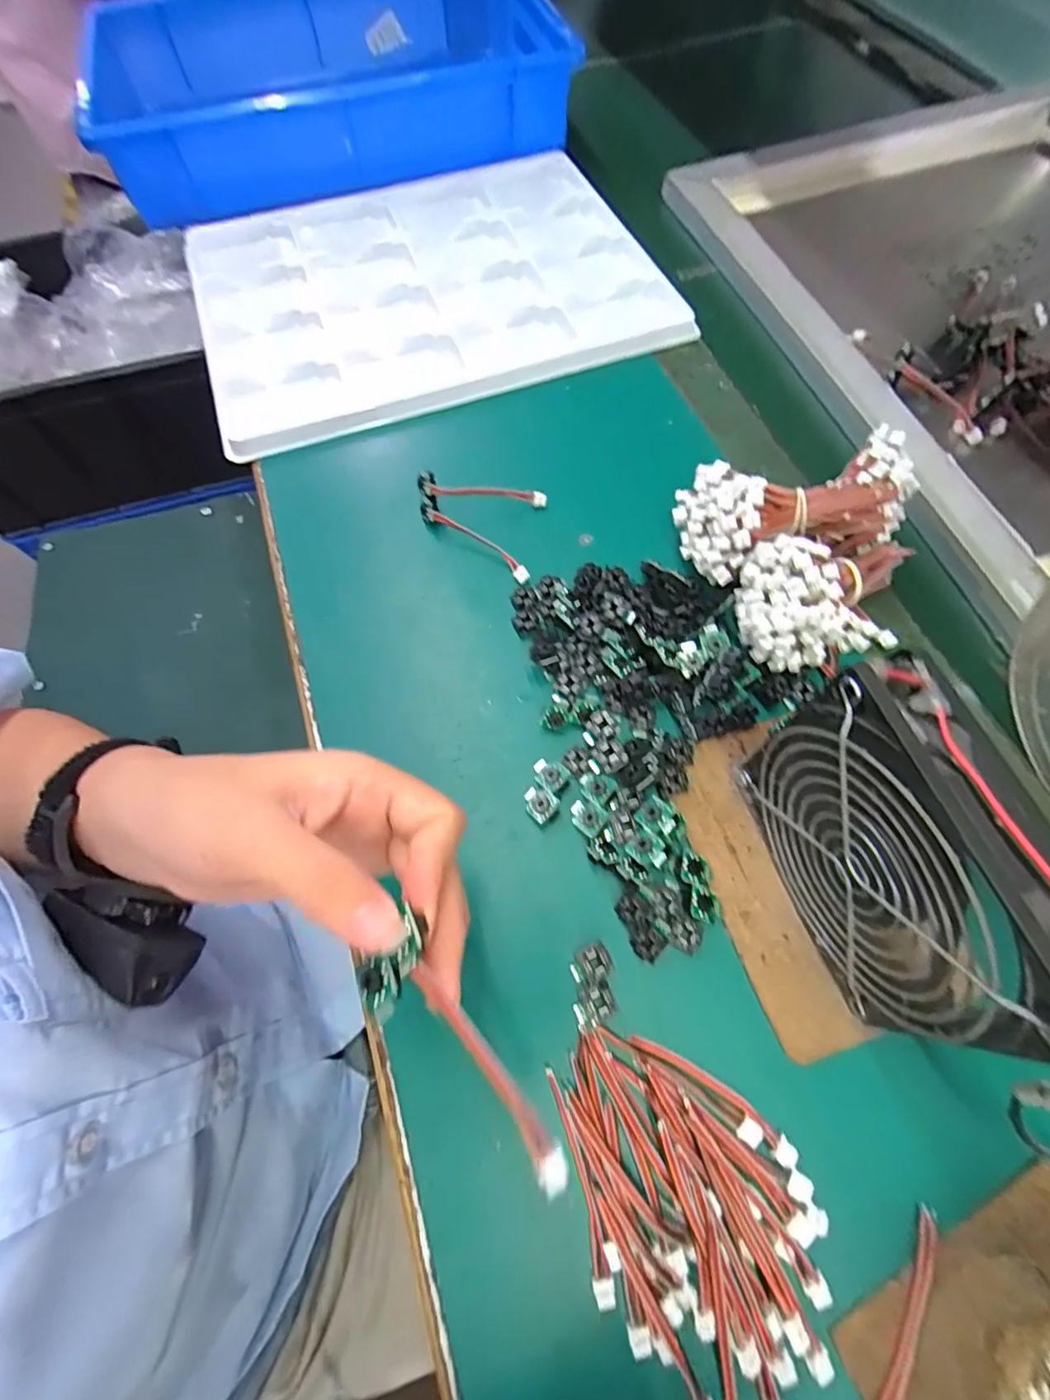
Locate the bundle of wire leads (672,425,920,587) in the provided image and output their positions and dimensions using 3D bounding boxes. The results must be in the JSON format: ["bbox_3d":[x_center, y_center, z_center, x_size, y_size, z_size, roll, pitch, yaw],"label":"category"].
[{"bbox_3d":[0.155,-0.112,0.319,0.129,0.042,0.059,-12,66,-2],"label":"bundle of wire leads"}]

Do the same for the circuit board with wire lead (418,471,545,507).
[{"bbox_3d":[-0.026,-0.132,0.358,0.081,0.013,0.011,3,65,-11],"label":"circuit board with wire lead"}]

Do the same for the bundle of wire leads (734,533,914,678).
[{"bbox_3d":[0.166,-0.055,0.295,0.097,0.037,0.063,-10,66,-2],"label":"bundle of wire leads"}]

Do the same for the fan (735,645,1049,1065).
[{"bbox_3d":[0.134,0.063,0.208,0.029,0.129,0.122,-16,66,-4],"label":"fan"}]

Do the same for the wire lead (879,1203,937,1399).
[{"bbox_3d":[0.135,0.225,0.201,0.008,0.007,0.076,29,70,15],"label":"wire lead"}]

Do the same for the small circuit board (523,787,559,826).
[{"bbox_3d":[0.007,0.051,0.280,0.019,0.007,0.015,42,74,19],"label":"small circuit board"}]

